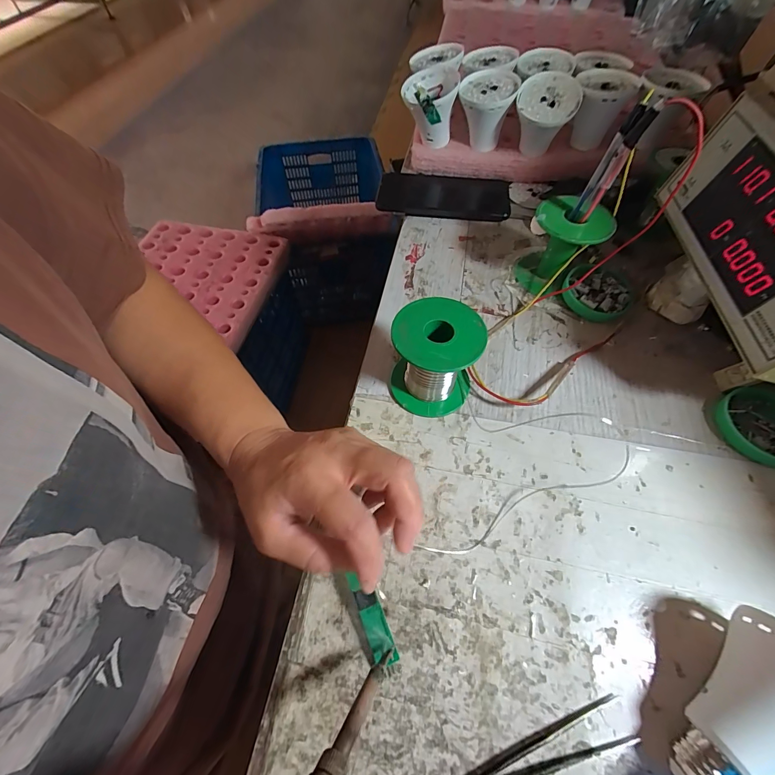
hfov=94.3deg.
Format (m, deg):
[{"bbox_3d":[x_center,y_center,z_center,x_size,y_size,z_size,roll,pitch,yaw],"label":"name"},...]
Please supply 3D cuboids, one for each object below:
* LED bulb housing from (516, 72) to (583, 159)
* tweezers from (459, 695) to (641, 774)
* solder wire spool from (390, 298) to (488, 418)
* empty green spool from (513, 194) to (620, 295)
[{"bbox_3d":[0.182,-0.312,0.416,0.078,0.056,0.068,-41,74,1],"label":"LED bulb housing"},{"bbox_3d":[0.069,0.199,0.191,0.130,0.007,0.020,-13,60,-7],"label":"tweezers"},{"bbox_3d":[0.037,-0.021,0.287,0.066,0.072,0.065,0,59,0],"label":"solder wire spool"},{"bbox_3d":[0.170,-0.137,0.355,0.069,0.072,0.063,32,64,18],"label":"empty green spool"}]

